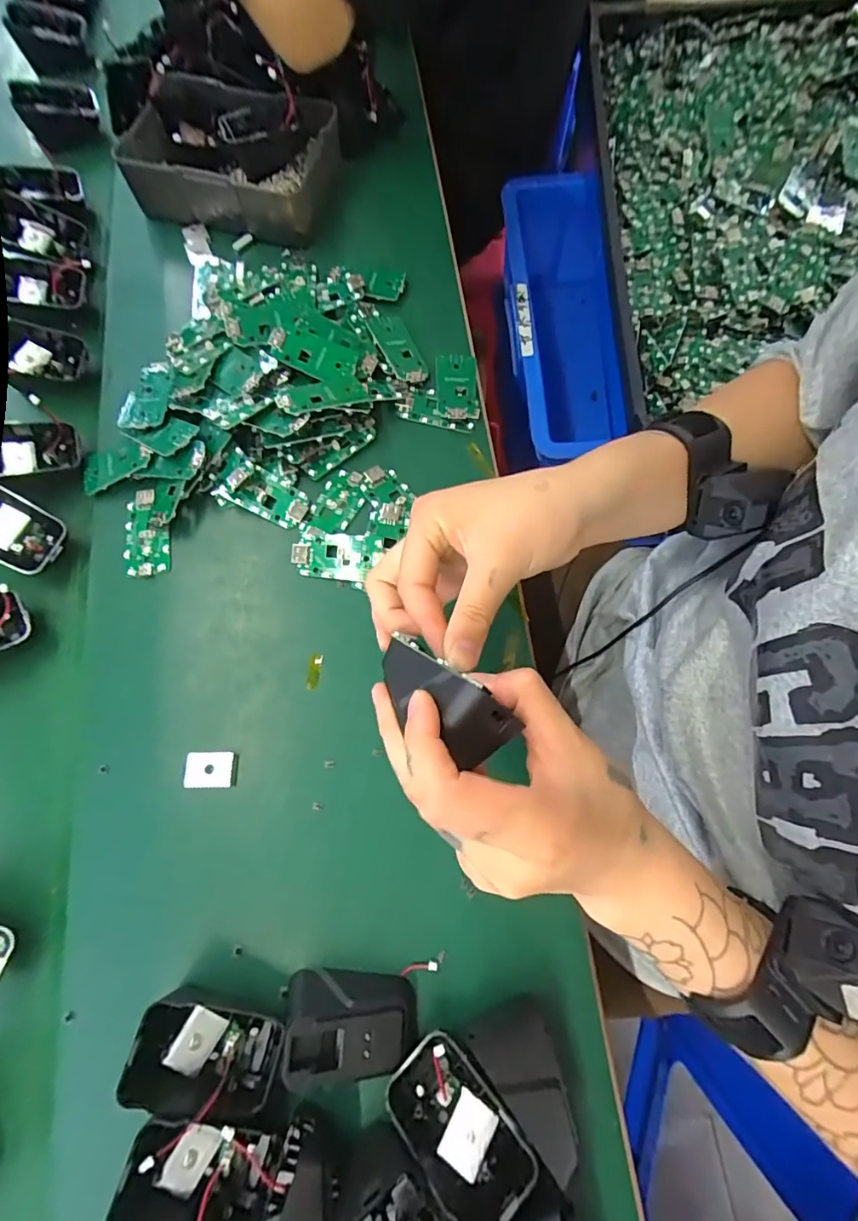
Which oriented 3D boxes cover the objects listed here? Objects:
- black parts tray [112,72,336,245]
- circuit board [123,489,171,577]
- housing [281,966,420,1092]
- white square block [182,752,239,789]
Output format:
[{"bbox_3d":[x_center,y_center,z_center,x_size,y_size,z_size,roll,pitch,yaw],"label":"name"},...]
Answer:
[{"bbox_3d":[-0.162,-0.400,0.434,0.163,0.043,0.136,12,75,5],"label":"black parts tray"},{"bbox_3d":[-0.199,-0.055,0.357,0.032,0.009,0.063,-4,74,1],"label":"circuit board"},{"bbox_3d":[-0.042,0.215,0.260,0.068,0.039,0.035,5,75,3],"label":"housing"},{"bbox_3d":[-0.135,0.099,0.311,0.031,0.007,0.021,0,74,2],"label":"white square block"}]

